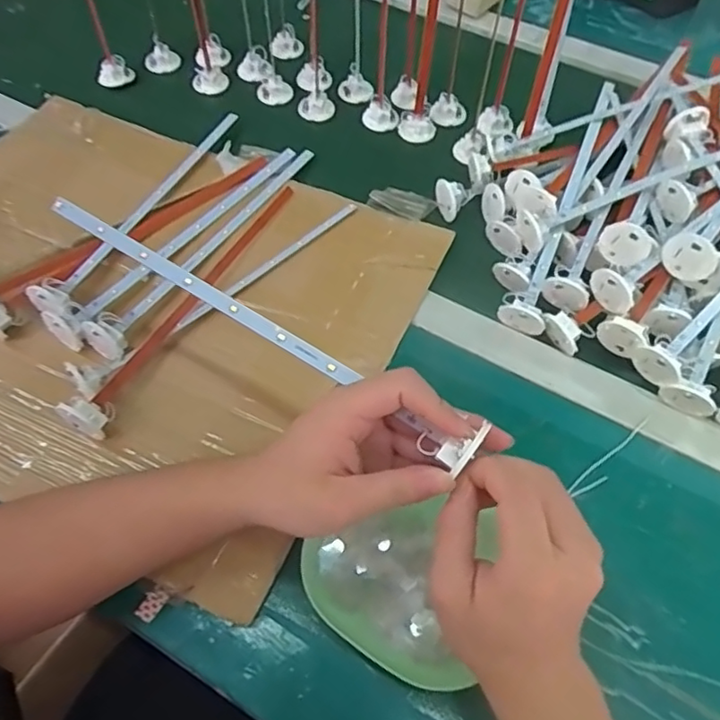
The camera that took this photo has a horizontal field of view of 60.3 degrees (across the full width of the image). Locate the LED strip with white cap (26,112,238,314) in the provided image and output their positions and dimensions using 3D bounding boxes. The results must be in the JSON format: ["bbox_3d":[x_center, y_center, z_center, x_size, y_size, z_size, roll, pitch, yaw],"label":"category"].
[{"bbox_3d":[-0.199,-0.146,0.567,0.034,0.025,0.282,19,59,11],"label":"LED strip with white cap"}]

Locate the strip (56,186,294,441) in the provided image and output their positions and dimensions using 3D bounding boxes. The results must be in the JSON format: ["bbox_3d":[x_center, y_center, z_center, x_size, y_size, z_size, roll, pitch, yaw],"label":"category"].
[{"bbox_3d":[-0.137,-0.055,0.515,0.024,0.030,0.281,24,60,13],"label":"strip"}]

